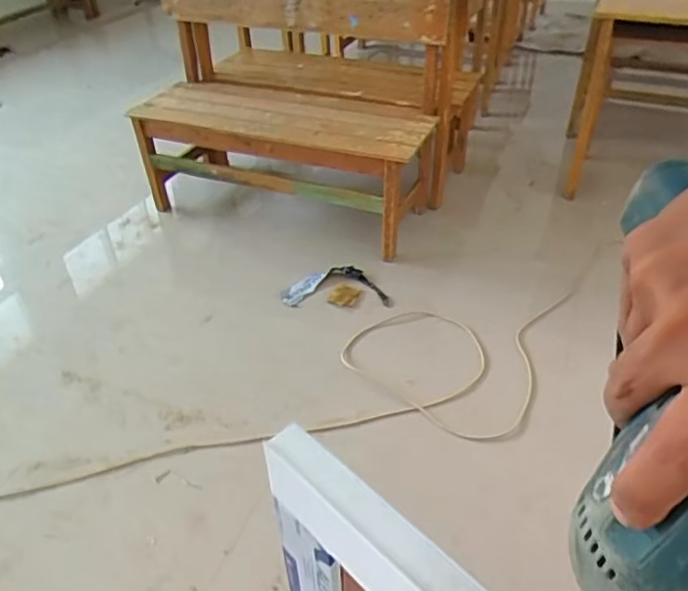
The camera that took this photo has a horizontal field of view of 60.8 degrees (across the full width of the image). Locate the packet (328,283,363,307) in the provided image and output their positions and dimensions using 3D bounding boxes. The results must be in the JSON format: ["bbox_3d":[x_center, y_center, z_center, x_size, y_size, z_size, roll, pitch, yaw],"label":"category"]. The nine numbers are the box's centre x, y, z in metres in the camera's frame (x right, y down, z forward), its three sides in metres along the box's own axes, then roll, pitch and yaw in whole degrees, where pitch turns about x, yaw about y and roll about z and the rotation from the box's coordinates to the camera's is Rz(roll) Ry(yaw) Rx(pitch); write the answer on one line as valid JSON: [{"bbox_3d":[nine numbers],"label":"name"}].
[{"bbox_3d":[0.004,0.000,1.914,0.095,0.014,0.103,14,41,16],"label":"packet"}]

